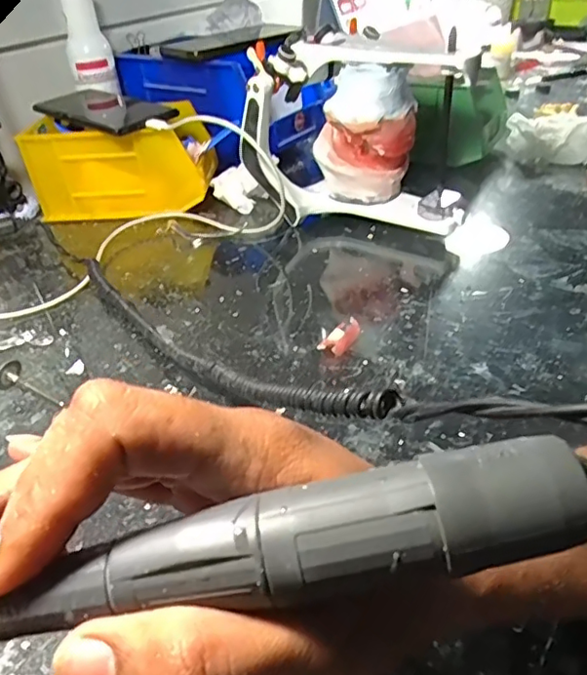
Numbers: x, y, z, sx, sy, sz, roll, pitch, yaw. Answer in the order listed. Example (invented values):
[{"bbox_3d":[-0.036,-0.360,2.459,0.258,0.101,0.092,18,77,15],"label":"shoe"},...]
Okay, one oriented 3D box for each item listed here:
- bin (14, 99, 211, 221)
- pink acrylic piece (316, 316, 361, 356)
[{"bbox_3d":[-0.171,-0.179,0.586,0.170,0.087,0.106,2,36,8],"label":"bin"},{"bbox_3d":[0.031,0.000,0.381,0.019,0.013,0.036,21,43,30],"label":"pink acrylic piece"}]

